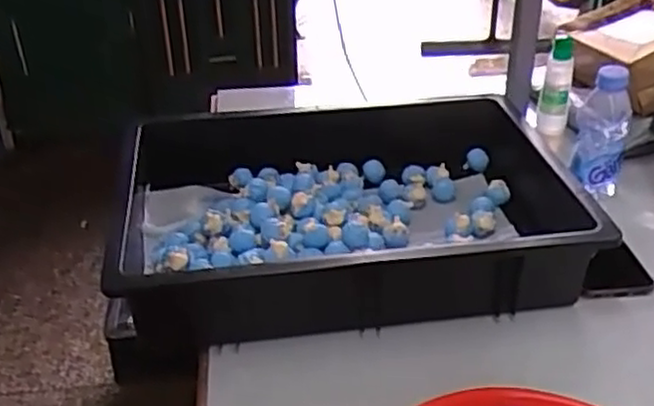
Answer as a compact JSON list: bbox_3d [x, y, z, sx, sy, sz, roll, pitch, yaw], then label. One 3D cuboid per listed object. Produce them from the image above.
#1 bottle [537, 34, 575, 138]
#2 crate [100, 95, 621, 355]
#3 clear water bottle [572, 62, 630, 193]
[{"bbox_3d":[0.306,-0.153,0.979,0.038,0.129,0.045,10,33,17],"label":"bottle"},{"bbox_3d":[0.038,0.007,0.771,0.485,0.094,0.316,-3,31,-4],"label":"crate"},{"bbox_3d":[0.312,-0.076,0.835,0.056,0.152,0.051,12,33,20],"label":"clear water bottle"}]

